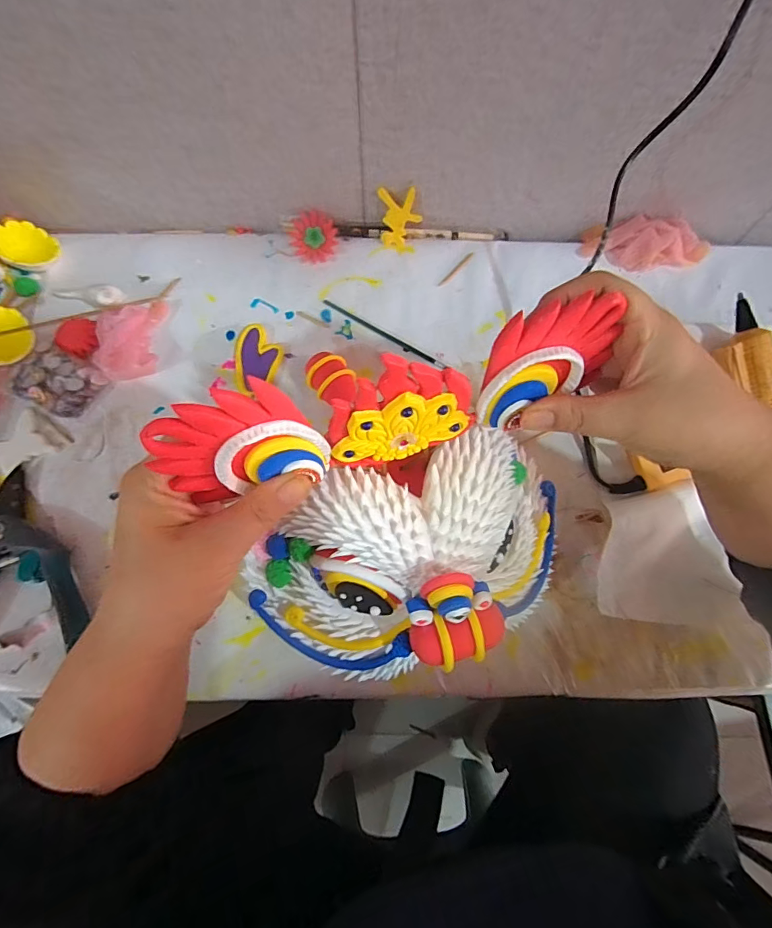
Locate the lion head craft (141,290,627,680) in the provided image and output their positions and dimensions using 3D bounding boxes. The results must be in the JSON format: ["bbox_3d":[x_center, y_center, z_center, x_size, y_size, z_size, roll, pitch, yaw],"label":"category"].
[{"bbox_3d":[0.022,0.038,0.254,0.223,0.162,0.138,-18,74,-6],"label":"lion head craft"}]

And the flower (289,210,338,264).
[{"bbox_3d":[-0.073,-0.230,0.452,0.044,0.004,0.045,1,103,3],"label":"flower"}]

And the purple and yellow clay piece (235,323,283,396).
[{"bbox_3d":[-0.120,-0.100,0.423,0.043,0.007,0.069,-5,73,-2],"label":"purple and yellow clay piece"}]

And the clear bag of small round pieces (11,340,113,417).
[{"bbox_3d":[-0.298,-0.075,0.408,0.070,0.017,0.053,26,75,7],"label":"clear bag of small round pieces"}]

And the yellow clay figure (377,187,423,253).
[{"bbox_3d":[0.013,-0.239,0.440,0.040,0.056,0.010,3,52,0],"label":"yellow clay figure"}]

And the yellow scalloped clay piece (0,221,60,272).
[{"bbox_3d":[-0.352,-0.212,0.434,0.052,0.014,0.052,5,82,-38],"label":"yellow scalloped clay piece"}]

